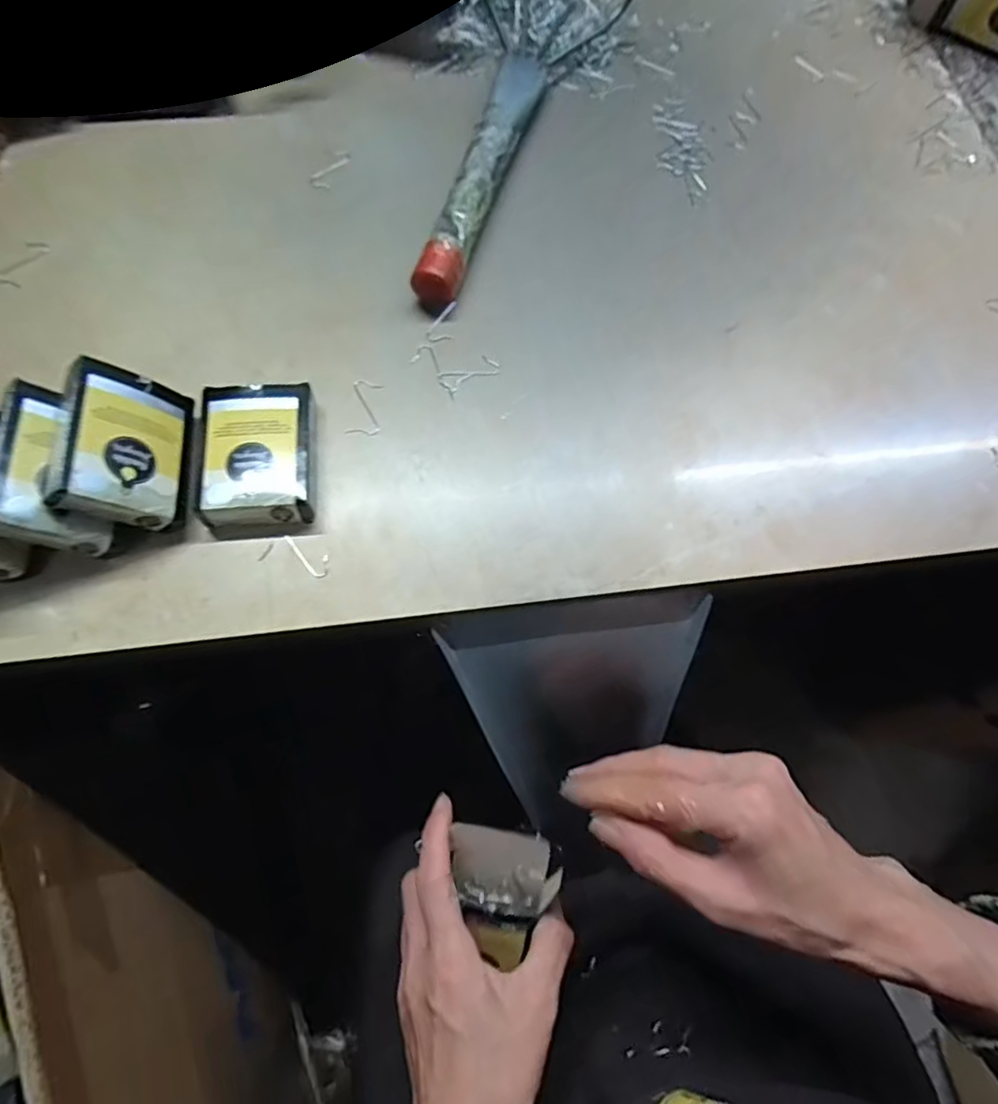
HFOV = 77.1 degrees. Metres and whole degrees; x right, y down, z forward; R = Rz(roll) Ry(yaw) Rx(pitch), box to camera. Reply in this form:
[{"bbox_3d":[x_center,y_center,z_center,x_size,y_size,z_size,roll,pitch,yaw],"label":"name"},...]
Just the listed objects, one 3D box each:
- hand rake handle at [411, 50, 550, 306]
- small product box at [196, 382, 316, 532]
[{"bbox_3d":[-0.008,-0.248,0.405,0.030,0.027,0.216,16,70,4],"label":"hand rake handle"},{"bbox_3d":[-0.125,-0.050,0.329,0.056,0.022,0.076,-5,70,-4],"label":"small product box"}]

